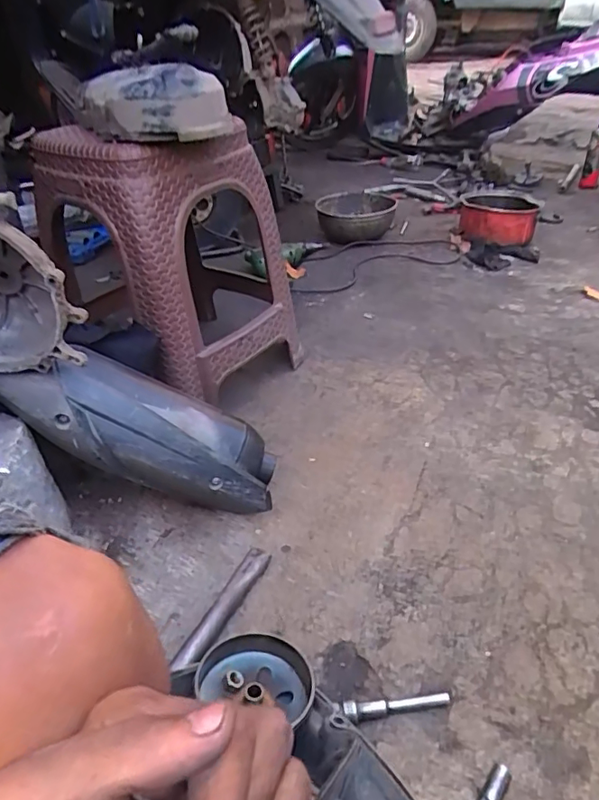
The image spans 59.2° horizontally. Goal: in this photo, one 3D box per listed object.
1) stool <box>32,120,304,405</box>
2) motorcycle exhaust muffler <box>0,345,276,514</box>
[{"bbox_3d":[-0.210,-0.249,0.965,0.301,0.437,0.317,27,48,36],"label":"stool"},{"bbox_3d":[-0.203,0.039,0.708,0.367,0.086,0.123,26,29,-23],"label":"motorcycle exhaust muffler"}]

